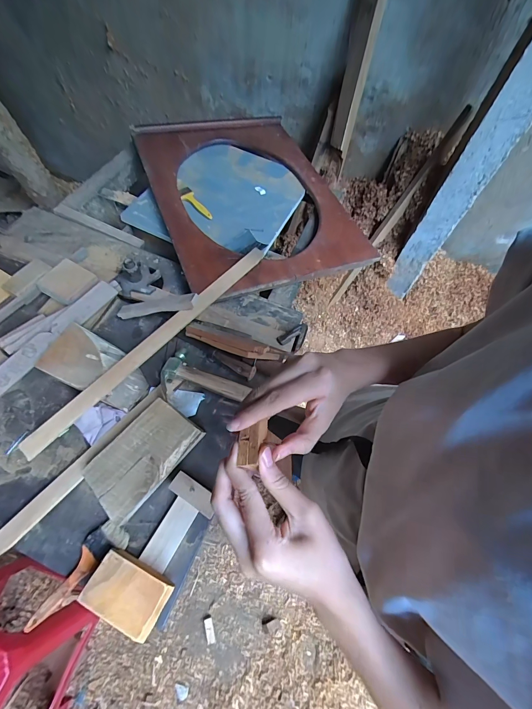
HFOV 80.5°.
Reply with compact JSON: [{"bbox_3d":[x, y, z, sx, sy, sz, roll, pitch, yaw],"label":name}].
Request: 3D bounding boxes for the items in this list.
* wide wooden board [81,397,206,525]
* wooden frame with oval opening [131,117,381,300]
[{"bbox_3d":[-0.218,0.179,0.563,0.113,0.023,0.193,37,65,10],"label":"wide wooden board"},{"bbox_3d":[-0.061,-0.502,0.941,0.522,0.043,0.750,-17,65,-16],"label":"wooden frame with oval opening"}]

